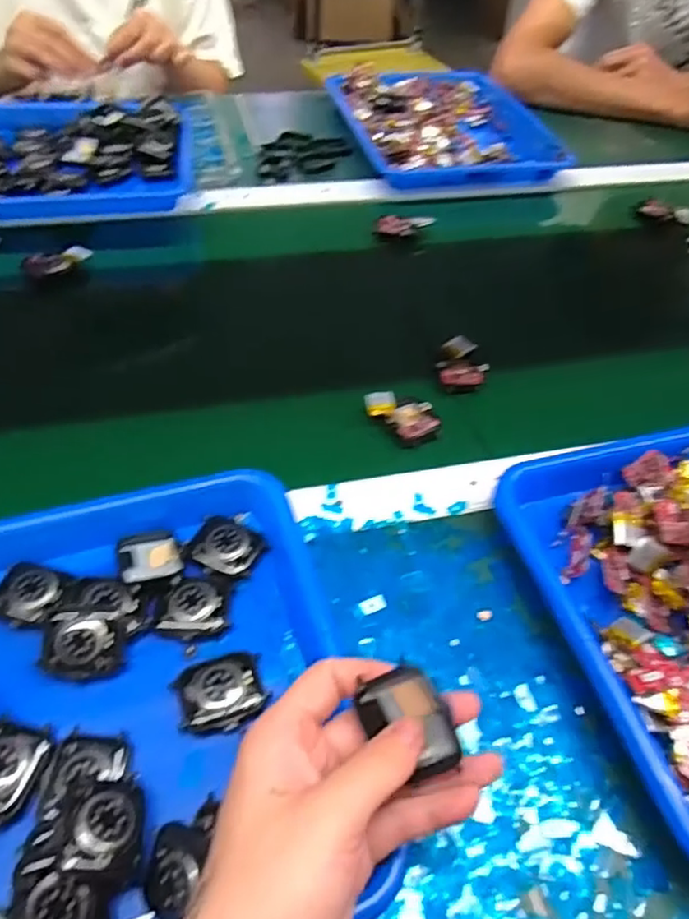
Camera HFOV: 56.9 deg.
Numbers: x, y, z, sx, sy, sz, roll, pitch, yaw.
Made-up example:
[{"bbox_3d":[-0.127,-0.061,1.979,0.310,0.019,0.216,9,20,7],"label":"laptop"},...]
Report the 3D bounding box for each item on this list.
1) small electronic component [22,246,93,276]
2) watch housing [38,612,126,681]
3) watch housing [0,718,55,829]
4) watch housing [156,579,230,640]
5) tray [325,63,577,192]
[{"bbox_3d":[-0.268,-0.186,0.597,0.063,0.011,0.028,-28,57,-25],"label":"small electronic component"},{"bbox_3d":[-0.141,0.101,0.342,0.041,0.011,0.033,-2,92,-6],"label":"watch housing"},{"bbox_3d":[-0.165,0.149,0.304,0.036,0.007,0.043,14,50,7],"label":"watch housing"},{"bbox_3d":[-0.086,0.084,0.363,0.037,0.008,0.032,2,50,-3],"label":"watch housing"},{"bbox_3d":[0.133,-0.451,0.848,0.272,0.032,0.300,-6,51,-10],"label":"tray"}]

